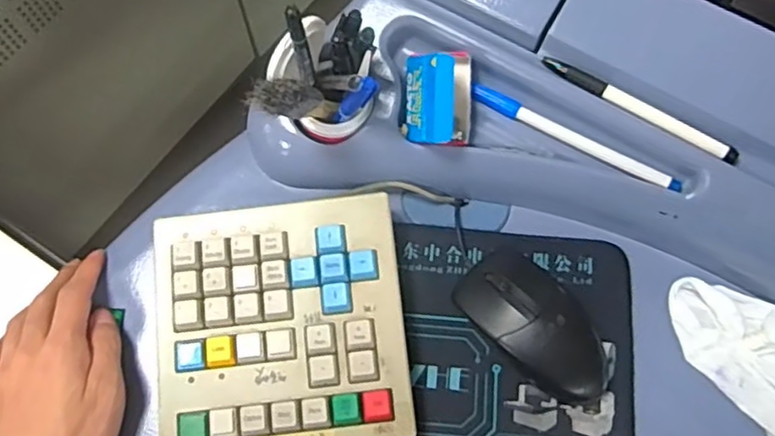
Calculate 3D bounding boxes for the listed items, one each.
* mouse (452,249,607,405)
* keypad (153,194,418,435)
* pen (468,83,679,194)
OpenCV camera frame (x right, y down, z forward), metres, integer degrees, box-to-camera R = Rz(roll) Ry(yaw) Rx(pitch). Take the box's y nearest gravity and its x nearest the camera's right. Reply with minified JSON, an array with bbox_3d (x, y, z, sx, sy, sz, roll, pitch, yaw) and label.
[{"bbox_3d":[0.099,0.067,0.414,0.109,0.035,0.061,41,75,13],"label":"mouse"},{"bbox_3d":[-0.067,0.072,0.413,0.155,0.037,0.153,-6,71,-2],"label":"keypad"},{"bbox_3d":[0.123,-0.053,0.421,0.145,0.008,0.010,28,73,9],"label":"pen"}]

